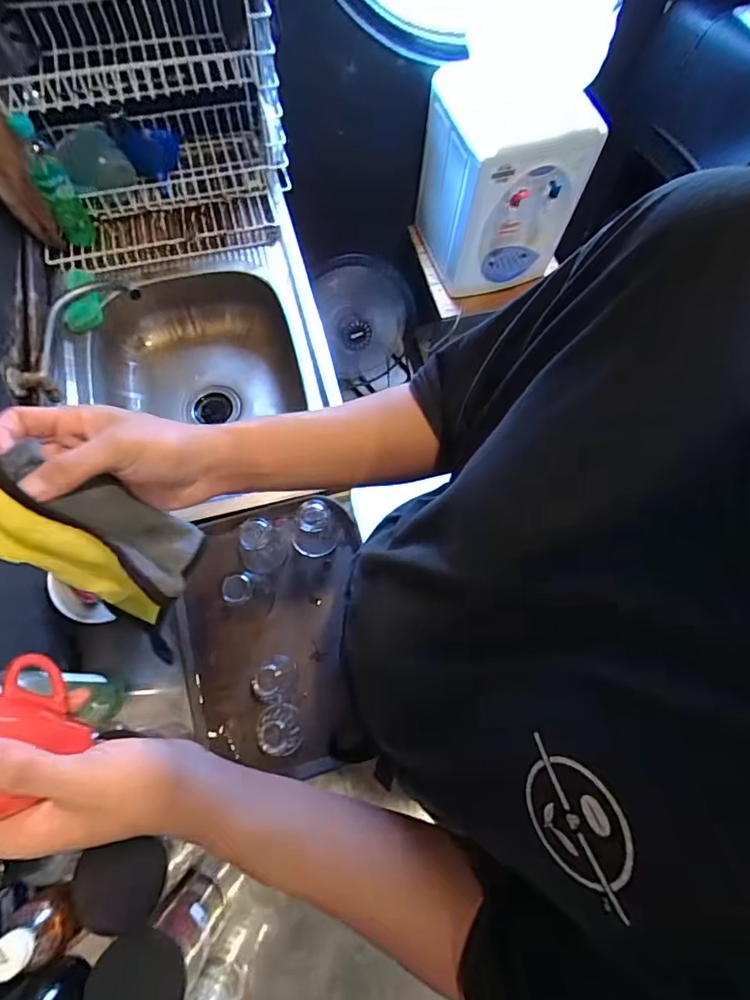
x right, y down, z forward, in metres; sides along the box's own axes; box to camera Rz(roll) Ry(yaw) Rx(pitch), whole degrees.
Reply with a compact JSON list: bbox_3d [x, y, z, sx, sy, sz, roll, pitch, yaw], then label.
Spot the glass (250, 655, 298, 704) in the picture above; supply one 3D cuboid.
[{"bbox_3d":[-0.147,0.252,0.706,0.067,0.073,0.057,-39,75,-15],"label":"glass"}]

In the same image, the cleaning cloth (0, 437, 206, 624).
[{"bbox_3d":[-0.202,0.020,0.351,0.142,0.136,0.075,21,70,6],"label":"cleaning cloth"}]

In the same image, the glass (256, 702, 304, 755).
[{"bbox_3d":[-0.130,0.314,0.687,0.054,0.080,0.066,-21,71,-9],"label":"glass"}]

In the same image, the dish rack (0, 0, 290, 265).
[{"bbox_3d":[-0.400,-0.722,0.847,0.472,0.443,0.349,-12,70,-6],"label":"dish rack"}]

